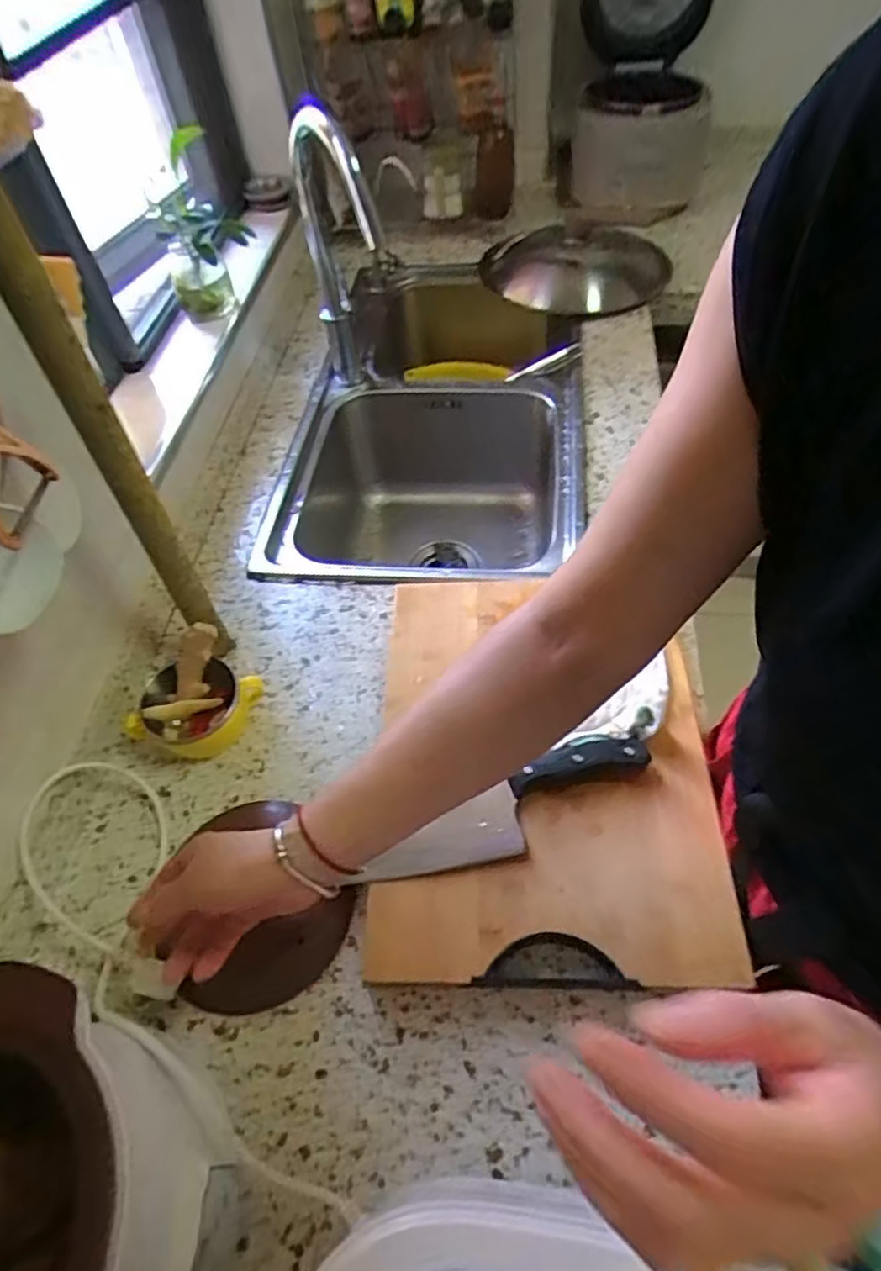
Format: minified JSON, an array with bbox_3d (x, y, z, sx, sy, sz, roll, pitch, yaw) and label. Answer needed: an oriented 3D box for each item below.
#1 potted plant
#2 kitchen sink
[{"bbox_3d":[-0.316,-0.545,0.891,0.122,0.182,0.137,-16,54,-7],"label":"potted plant"},{"bbox_3d":[0.000,-0.283,1.055,0.414,0.239,0.706,3,54,8],"label":"kitchen sink"}]

